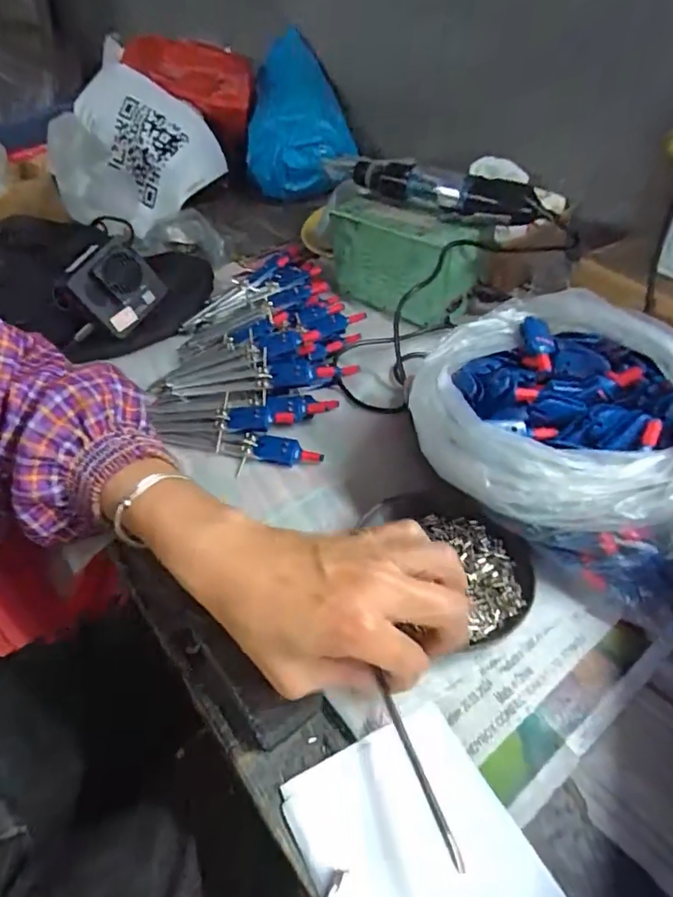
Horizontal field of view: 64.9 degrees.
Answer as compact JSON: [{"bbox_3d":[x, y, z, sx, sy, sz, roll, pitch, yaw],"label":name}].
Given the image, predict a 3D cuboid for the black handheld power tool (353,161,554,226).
[{"bbox_3d":[0.110,-0.272,0.563,0.235,0.044,0.034,23,49,24],"label":"black handheld power tool"}]

